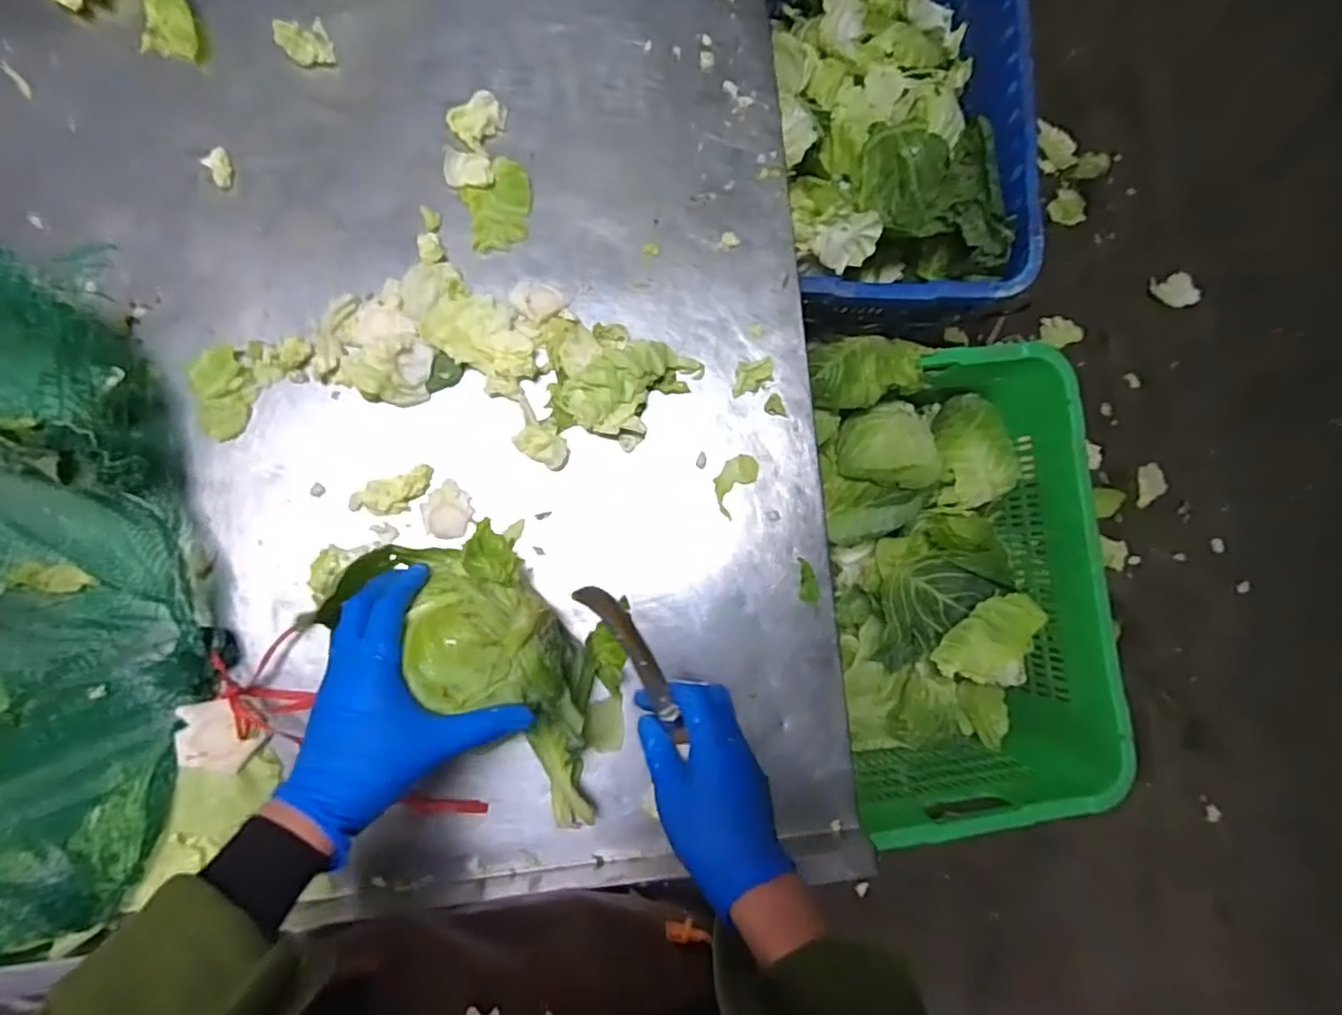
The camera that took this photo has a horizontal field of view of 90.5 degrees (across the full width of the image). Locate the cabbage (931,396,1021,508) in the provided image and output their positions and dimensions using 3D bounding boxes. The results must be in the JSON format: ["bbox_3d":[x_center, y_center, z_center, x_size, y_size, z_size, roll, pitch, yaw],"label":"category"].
[{"bbox_3d":[0.408,-0.081,0.919,0.096,0.100,0.168,3,84,-5],"label":"cabbage"}]

